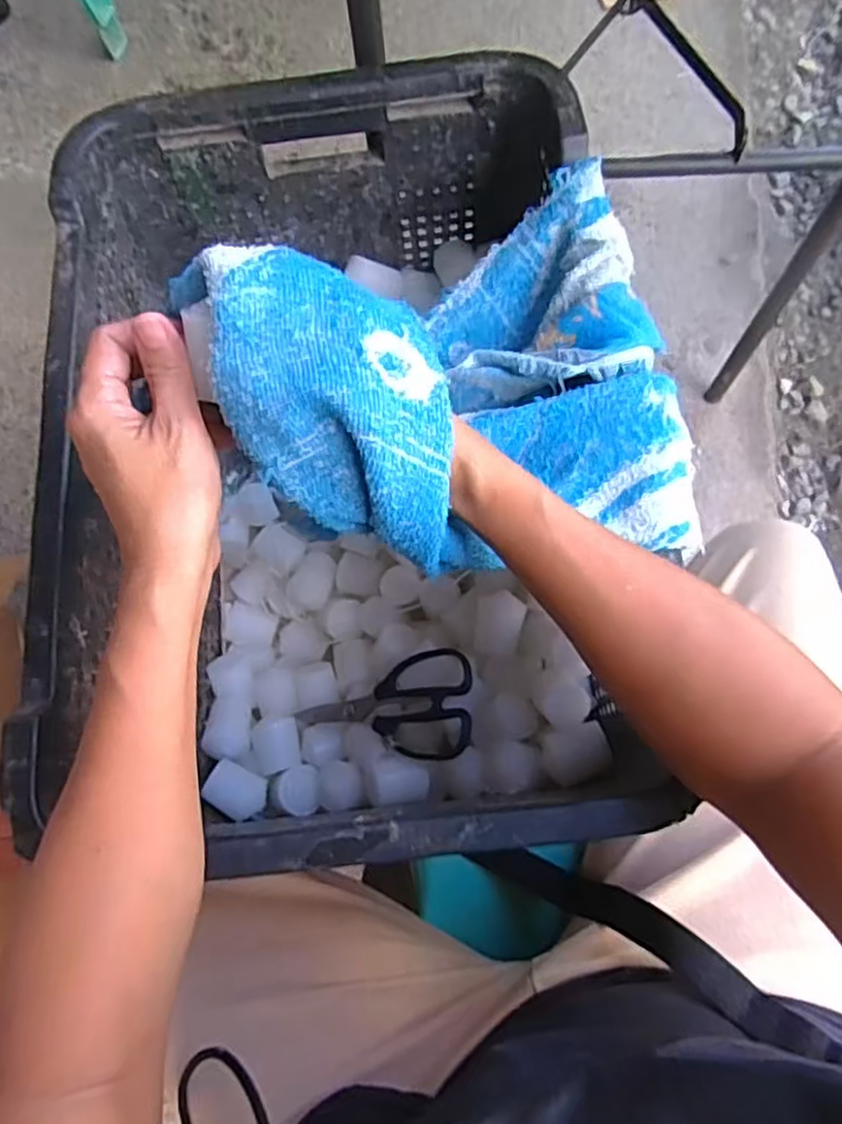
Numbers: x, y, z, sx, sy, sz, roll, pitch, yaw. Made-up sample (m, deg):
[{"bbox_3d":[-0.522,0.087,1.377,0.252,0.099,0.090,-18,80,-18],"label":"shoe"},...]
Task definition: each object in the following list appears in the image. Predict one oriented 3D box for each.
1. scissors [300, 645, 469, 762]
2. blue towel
[{"bbox_3d":[-0.031,0.118,0.571,0.160,0.020,0.082,-11,67,28],"label":"scissors"},{"bbox_3d":[0.021,-0.128,0.388,0.231,0.155,0.257,-7,70,0],"label":"blue towel"}]

